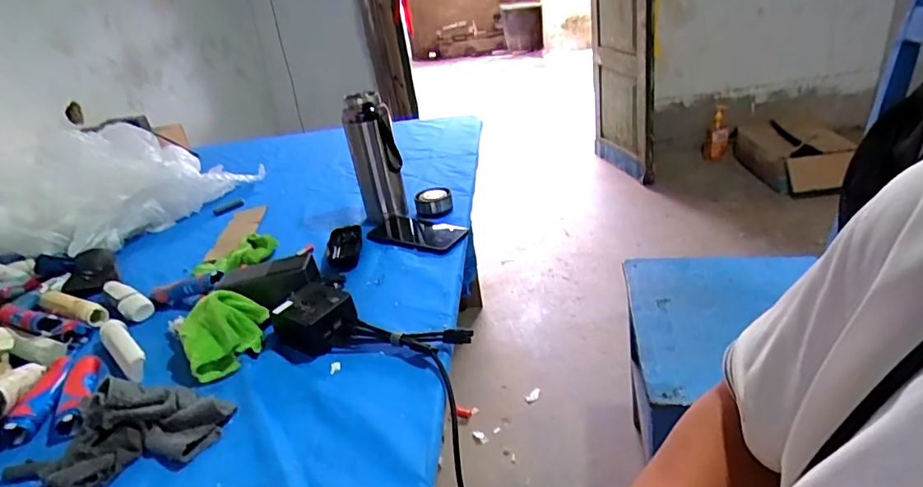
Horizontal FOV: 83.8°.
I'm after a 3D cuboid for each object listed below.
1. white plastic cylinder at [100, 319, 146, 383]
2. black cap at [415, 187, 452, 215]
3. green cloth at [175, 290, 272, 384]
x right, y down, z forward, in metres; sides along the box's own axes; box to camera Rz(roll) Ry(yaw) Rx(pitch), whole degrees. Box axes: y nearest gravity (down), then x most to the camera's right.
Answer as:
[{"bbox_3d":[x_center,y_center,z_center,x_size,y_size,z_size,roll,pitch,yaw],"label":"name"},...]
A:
[{"bbox_3d":[-0.427,0.127,0.647,0.029,0.031,0.176,-28,35,-35],"label":"white plastic cylinder"},{"bbox_3d":[-0.050,-0.078,0.918,0.066,0.037,0.069,-5,28,3],"label":"black cap"},{"bbox_3d":[-0.280,0.103,0.619,0.100,0.060,0.085,-22,31,-27],"label":"green cloth"}]

